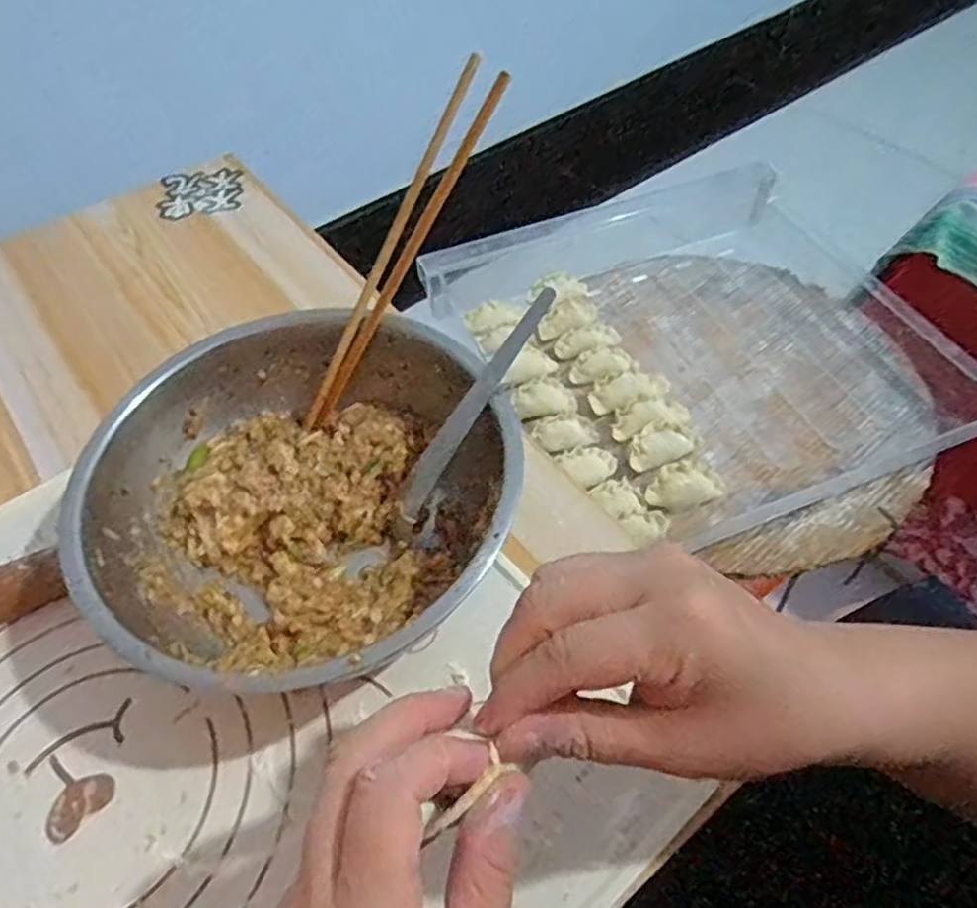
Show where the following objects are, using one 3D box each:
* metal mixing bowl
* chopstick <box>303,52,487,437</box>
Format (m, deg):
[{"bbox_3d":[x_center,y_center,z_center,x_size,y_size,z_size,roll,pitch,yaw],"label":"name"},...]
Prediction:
[{"bbox_3d":[-0.096,0.030,0.394,0.218,0.086,0.214,-1,53,1],"label":"metal mixing bowl"},{"bbox_3d":[-0.060,-0.117,0.414,0.012,0.228,0.010,36,18,25],"label":"chopstick"}]

